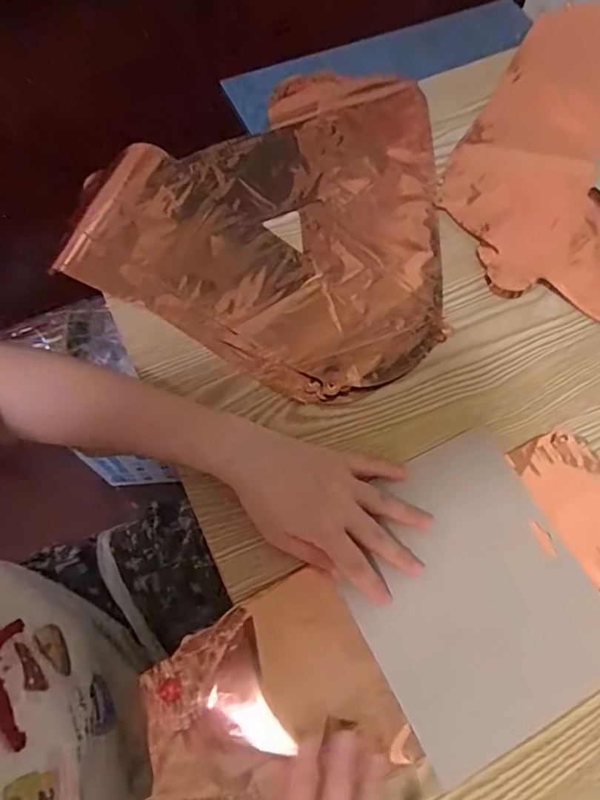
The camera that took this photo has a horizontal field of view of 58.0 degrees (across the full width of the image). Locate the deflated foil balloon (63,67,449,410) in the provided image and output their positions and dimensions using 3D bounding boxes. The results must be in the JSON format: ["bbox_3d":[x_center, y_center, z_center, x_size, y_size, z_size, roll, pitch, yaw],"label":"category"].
[{"bbox_3d":[0.000,-0.200,0.517,0.338,0.015,0.364,27,68,11],"label":"deflated foil balloon"}]

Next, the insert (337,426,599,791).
[{"bbox_3d":[0.118,0.133,0.386,0.159,0.007,0.189,-24,69,-11],"label":"insert"}]

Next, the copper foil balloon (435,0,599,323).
[{"bbox_3d":[0.266,-0.268,0.554,0.221,0.014,0.425,9,66,3],"label":"copper foil balloon"}]

